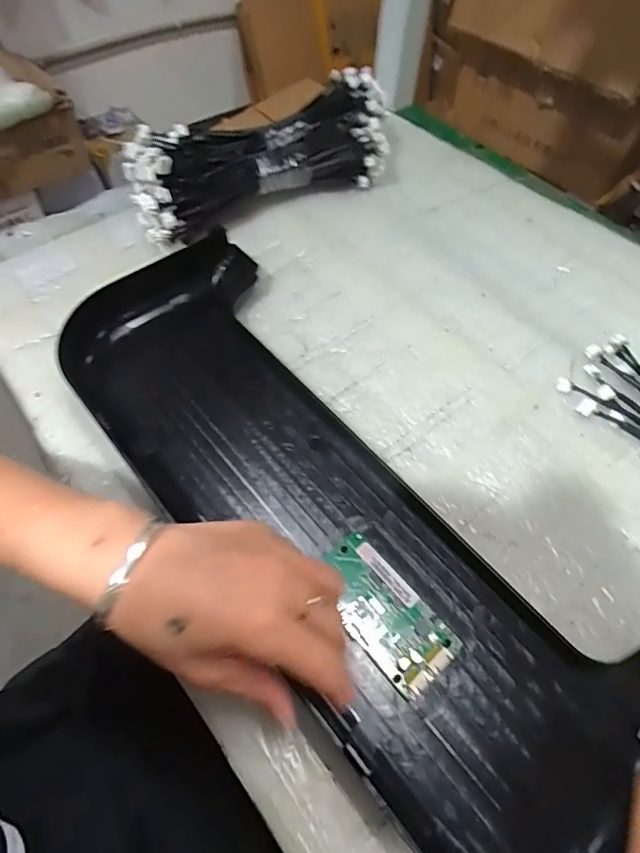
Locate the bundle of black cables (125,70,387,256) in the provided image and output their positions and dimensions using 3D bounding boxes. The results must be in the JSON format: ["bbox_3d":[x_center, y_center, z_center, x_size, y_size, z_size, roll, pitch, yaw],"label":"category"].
[{"bbox_3d":[-0.052,-0.283,0.515,0.310,0.071,0.127,-31,65,-19],"label":"bundle of black cables"}]

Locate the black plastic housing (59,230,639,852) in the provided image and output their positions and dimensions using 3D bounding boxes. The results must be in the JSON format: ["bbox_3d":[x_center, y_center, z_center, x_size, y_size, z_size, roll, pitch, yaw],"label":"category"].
[{"bbox_3d":[0.001,0.044,0.340,0.176,0.046,0.478,-35,66,-21],"label":"black plastic housing"}]

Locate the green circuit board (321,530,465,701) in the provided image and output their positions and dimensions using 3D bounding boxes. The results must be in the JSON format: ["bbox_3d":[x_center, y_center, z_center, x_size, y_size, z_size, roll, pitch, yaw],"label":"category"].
[{"bbox_3d":[0.039,0.113,0.306,0.047,0.010,0.094,-35,66,-21],"label":"green circuit board"}]

